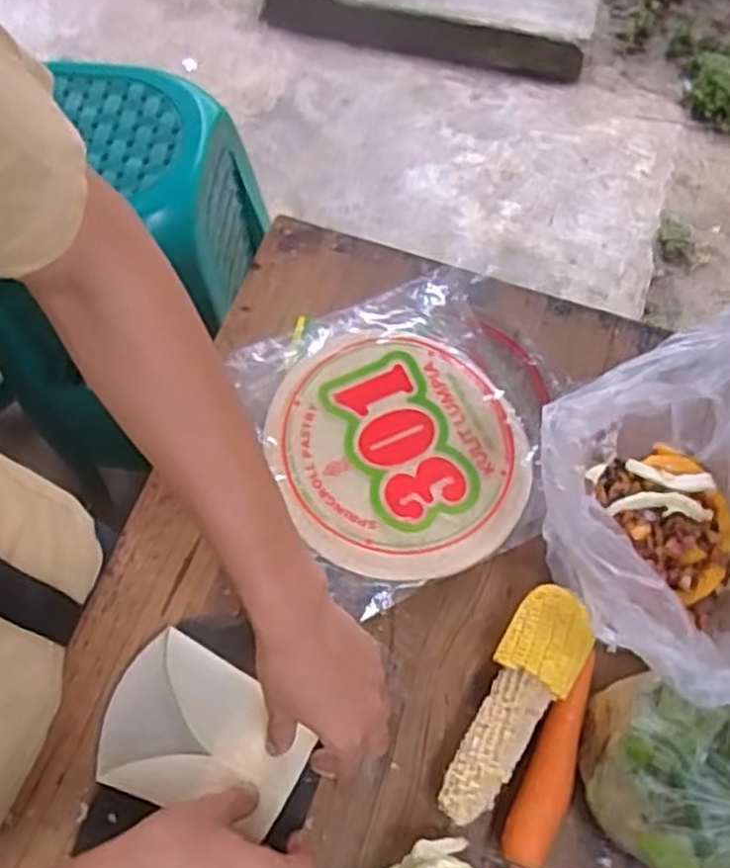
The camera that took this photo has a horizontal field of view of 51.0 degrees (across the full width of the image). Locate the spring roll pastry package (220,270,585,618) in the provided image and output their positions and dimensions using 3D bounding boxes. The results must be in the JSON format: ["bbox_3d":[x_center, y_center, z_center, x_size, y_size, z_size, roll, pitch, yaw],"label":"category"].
[{"bbox_3d":[0.047,-0.016,0.650,0.255,0.029,0.258,-24,66,-10],"label":"spring roll pastry package"}]

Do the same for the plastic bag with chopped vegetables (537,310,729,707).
[{"bbox_3d":[0.228,0.054,0.528,0.217,0.199,0.200,-26,66,-12],"label":"plastic bag with chopped vegetables"}]

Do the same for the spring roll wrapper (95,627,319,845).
[{"bbox_3d":[-0.119,0.219,0.554,0.149,0.011,0.107,23,70,16],"label":"spring roll wrapper"}]

